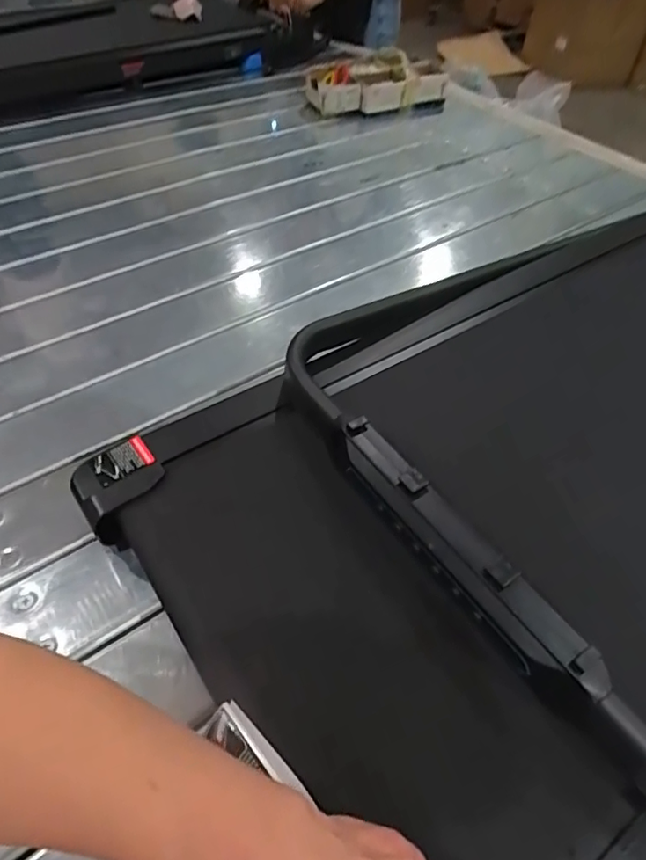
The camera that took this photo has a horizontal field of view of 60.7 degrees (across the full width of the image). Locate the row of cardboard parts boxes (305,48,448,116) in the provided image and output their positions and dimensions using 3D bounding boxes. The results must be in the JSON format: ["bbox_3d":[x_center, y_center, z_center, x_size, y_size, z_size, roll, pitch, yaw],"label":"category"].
[{"bbox_3d":[0.131,-0.818,1.320,0.350,0.091,0.153,-11,50,-14],"label":"row of cardboard parts boxes"}]

